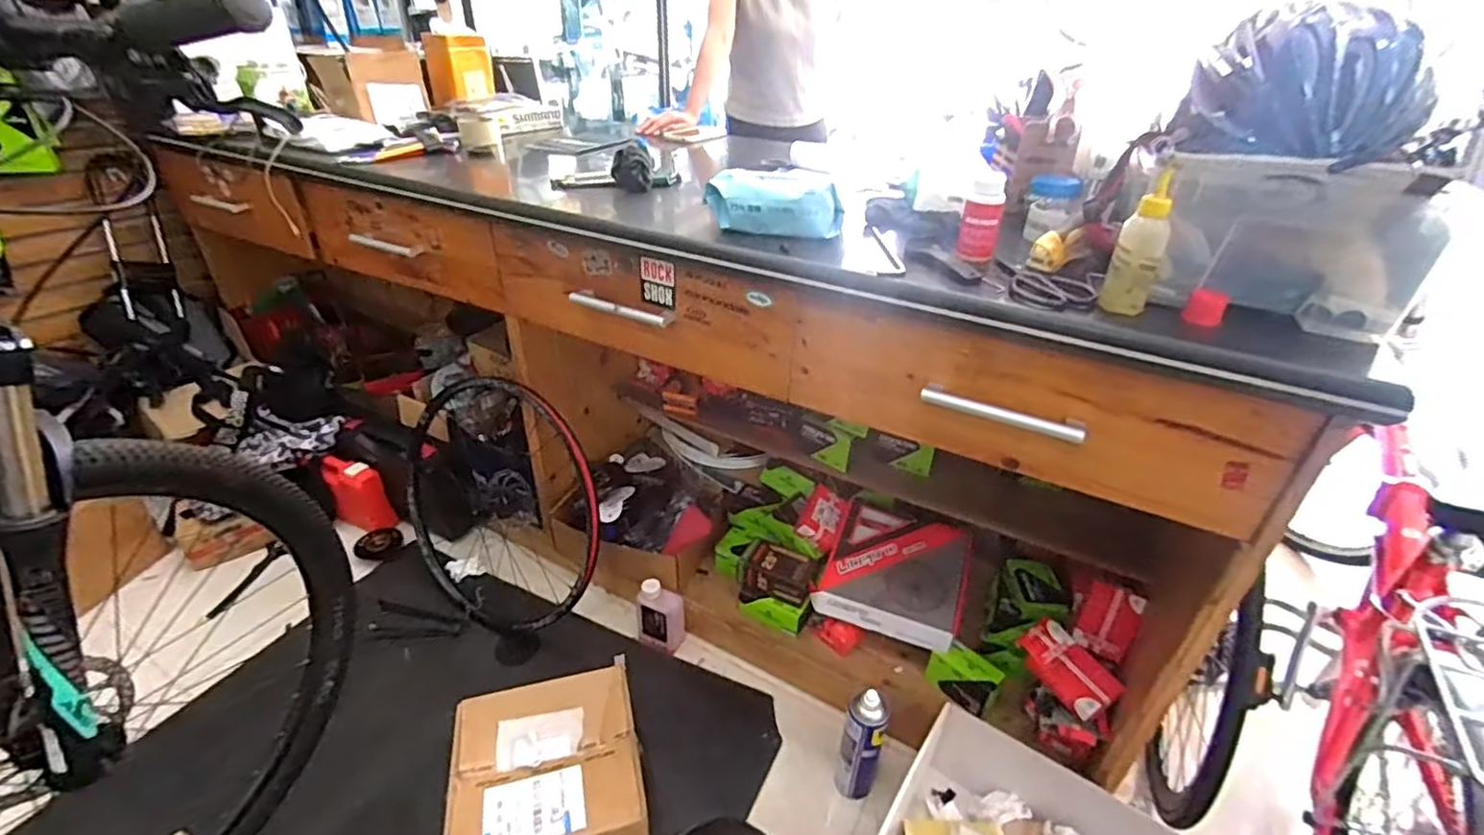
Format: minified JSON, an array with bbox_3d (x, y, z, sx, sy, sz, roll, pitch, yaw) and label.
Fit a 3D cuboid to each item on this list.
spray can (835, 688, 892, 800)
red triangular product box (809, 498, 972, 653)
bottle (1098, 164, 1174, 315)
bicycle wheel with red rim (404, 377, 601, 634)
[{"bbox_3d":[0.191,0.530,1.017,0.064,0.235,0.052,13,33,17],"label":"spray can"},{"bbox_3d":[0.296,0.285,1.207,0.255,0.045,0.261,17,55,15],"label":"red triangular product box"},{"bbox_3d":[0.401,-0.172,0.634,0.045,0.124,0.052,21,36,28],"label":"bottle"},{"bbox_3d":[-0.522,0.182,1.325,0.588,0.526,0.090,-4,3,28],"label":"bicycle wheel with red rim"}]

